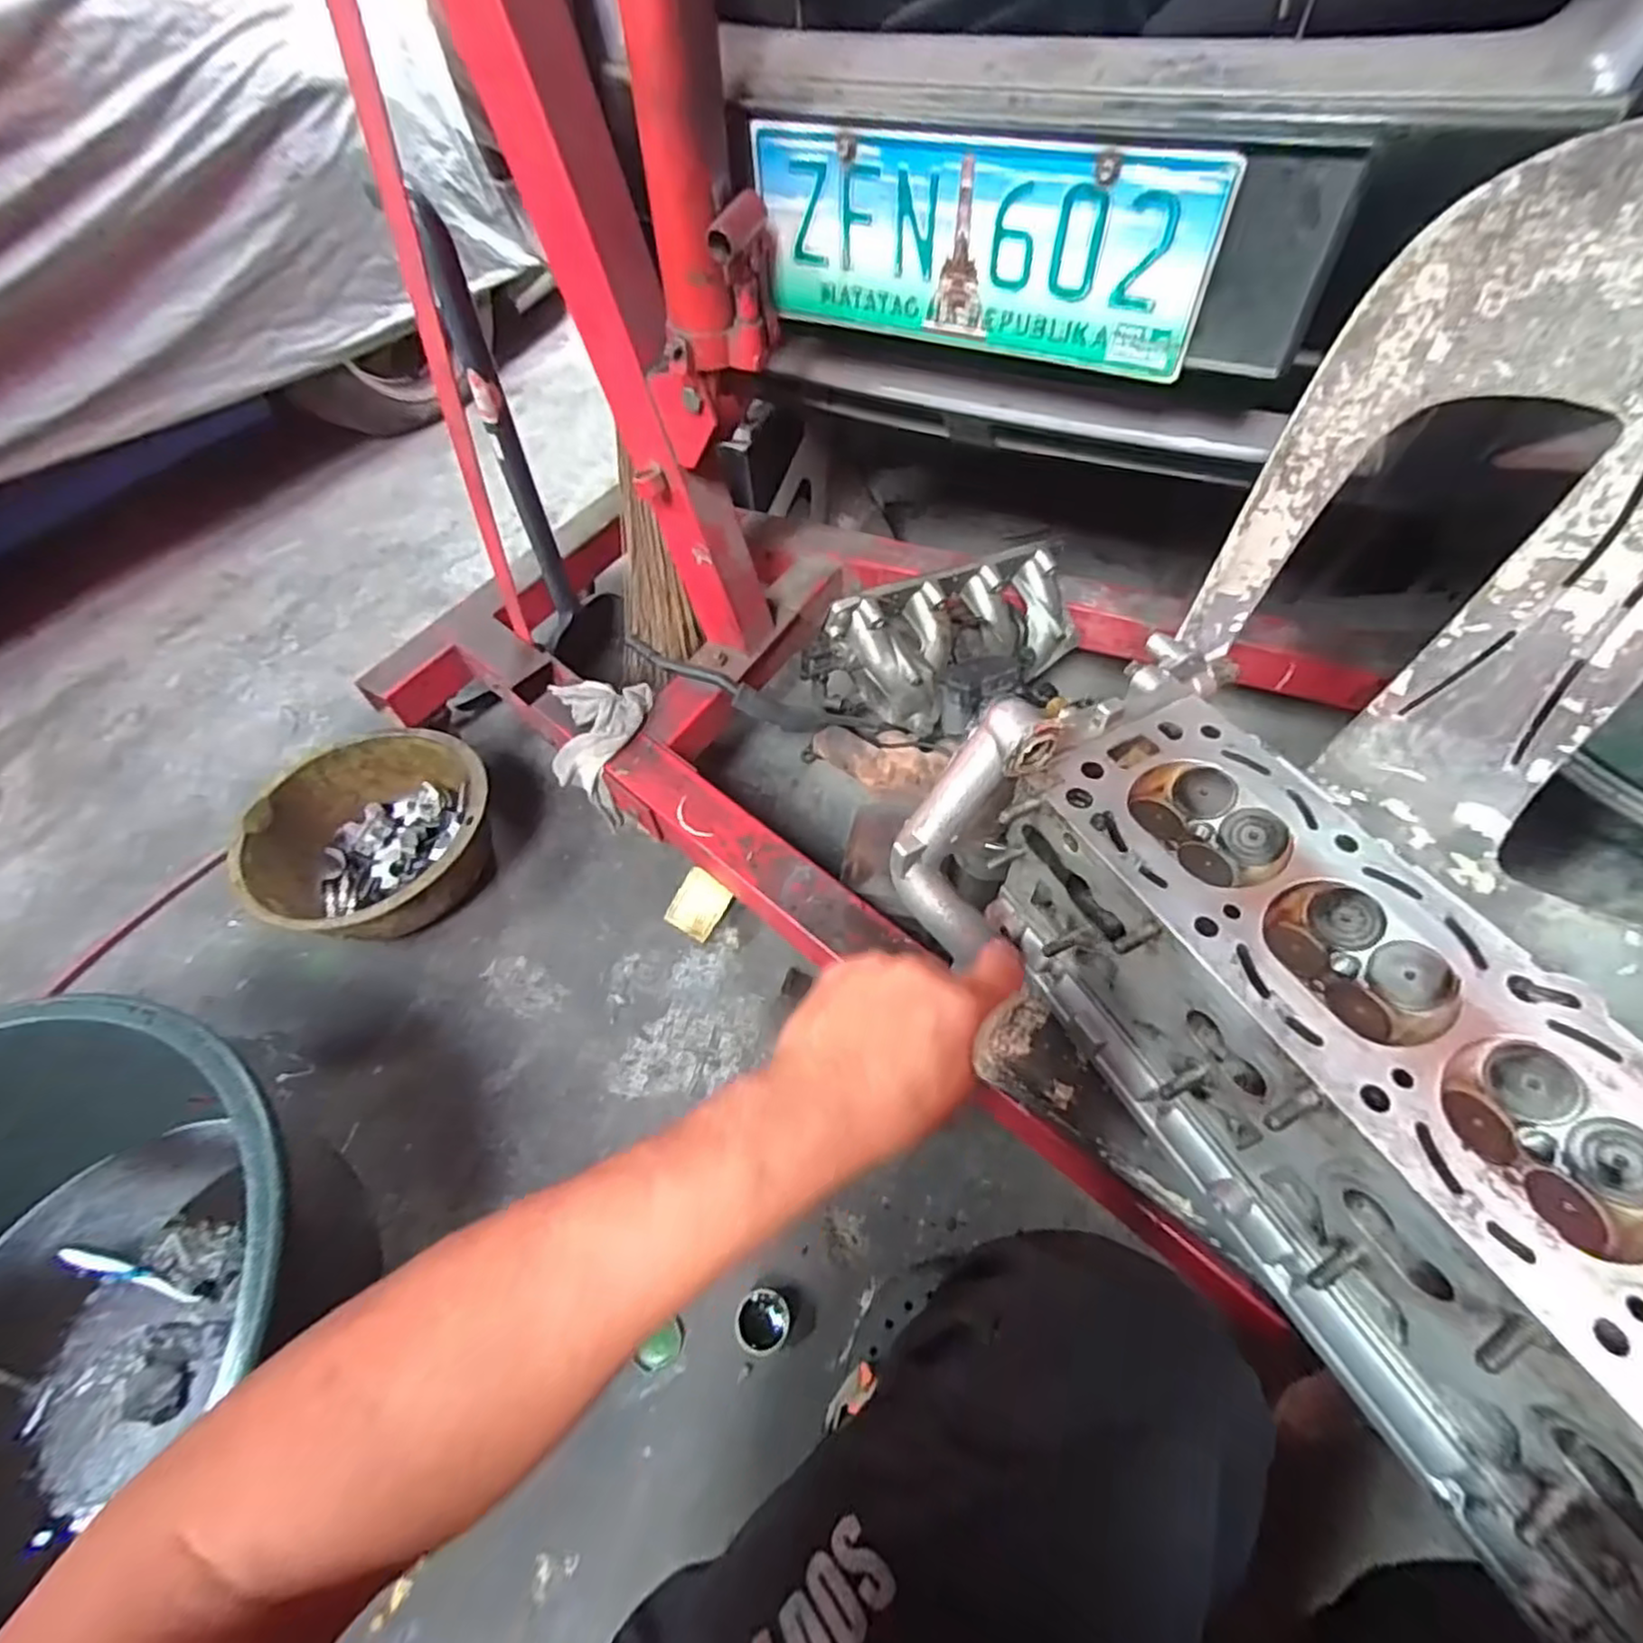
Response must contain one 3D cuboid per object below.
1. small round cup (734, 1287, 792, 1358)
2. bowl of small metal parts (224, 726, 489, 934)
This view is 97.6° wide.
[{"bbox_3d":[-0.057,0.491,0.706,0.050,0.022,0.053,-2,56,3],"label":"small round cup"},{"bbox_3d":[-0.604,0.033,1.002,0.300,0.140,0.290,-2,56,3],"label":"bowl of small metal parts"}]

